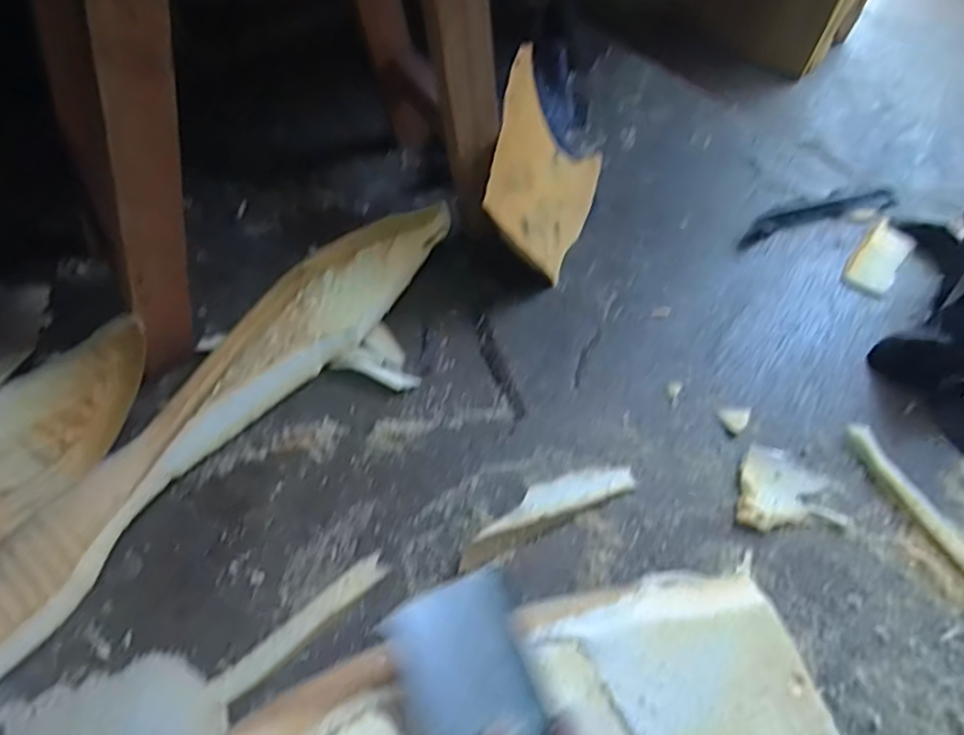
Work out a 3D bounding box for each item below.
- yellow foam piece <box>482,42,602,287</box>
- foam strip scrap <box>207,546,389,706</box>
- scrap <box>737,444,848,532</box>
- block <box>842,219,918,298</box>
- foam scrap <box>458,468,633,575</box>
[{"bbox_3d":[0.078,-0.228,0.822,0.024,0.207,0.238,-2,59,36],"label":"yellow foam piece"},{"bbox_3d":[-0.155,0.224,0.587,0.170,0.009,0.026,-37,65,-25],"label":"foam strip scrap"},{"bbox_3d":[0.309,0.122,0.695,0.107,0.009,0.089,0,55,-4],"label":"scrap"},{"bbox_3d":[0.529,-0.146,0.897,0.055,0.011,0.140,35,60,18],"label":"block"},{"bbox_3d":[0.062,0.137,0.660,0.193,0.013,0.044,-22,60,-18],"label":"foam scrap"}]

